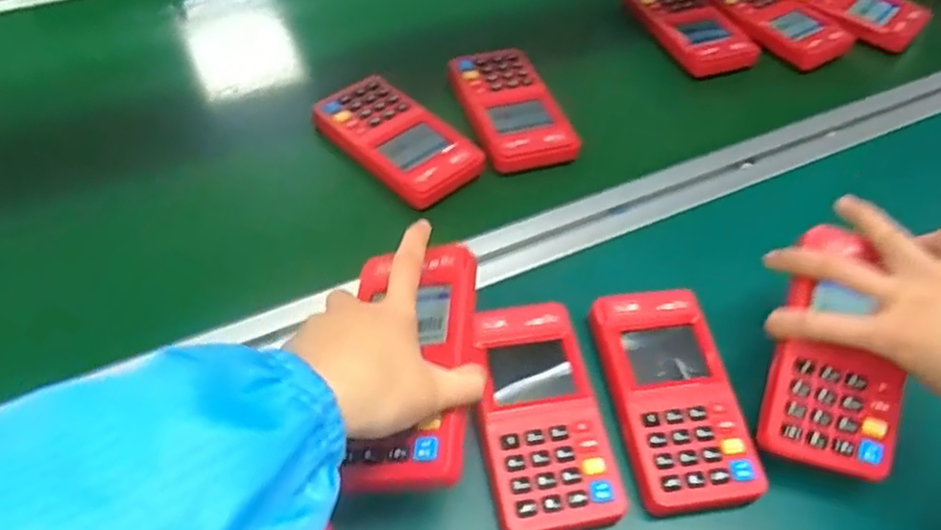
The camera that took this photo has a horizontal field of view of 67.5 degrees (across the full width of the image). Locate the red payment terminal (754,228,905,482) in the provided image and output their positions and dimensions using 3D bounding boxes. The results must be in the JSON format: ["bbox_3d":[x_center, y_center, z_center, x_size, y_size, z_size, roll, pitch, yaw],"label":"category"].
[{"bbox_3d":[0.216,0.049,0.407,0.070,0.013,0.135,15,79,8],"label":"red payment terminal"}]

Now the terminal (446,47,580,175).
[{"bbox_3d":[0.033,-0.134,0.585,0.073,0.017,0.134,-18,58,-12],"label":"terminal"}]

